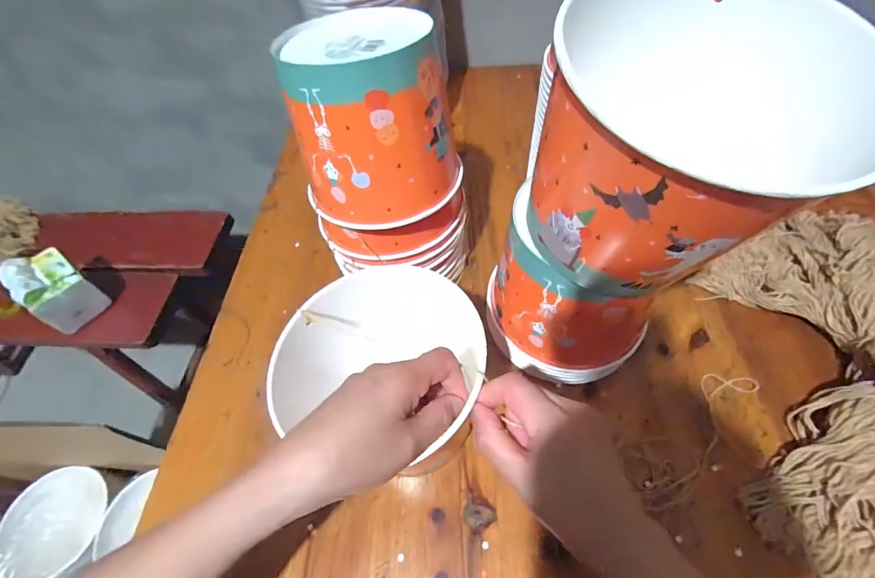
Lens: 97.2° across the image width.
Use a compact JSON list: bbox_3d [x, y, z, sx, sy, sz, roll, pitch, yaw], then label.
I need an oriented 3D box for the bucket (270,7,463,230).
[{"bbox_3d":[-0.055,-0.155,0.353,0.142,0.127,0.145,-6,56,1],"label":"bucket"}]

